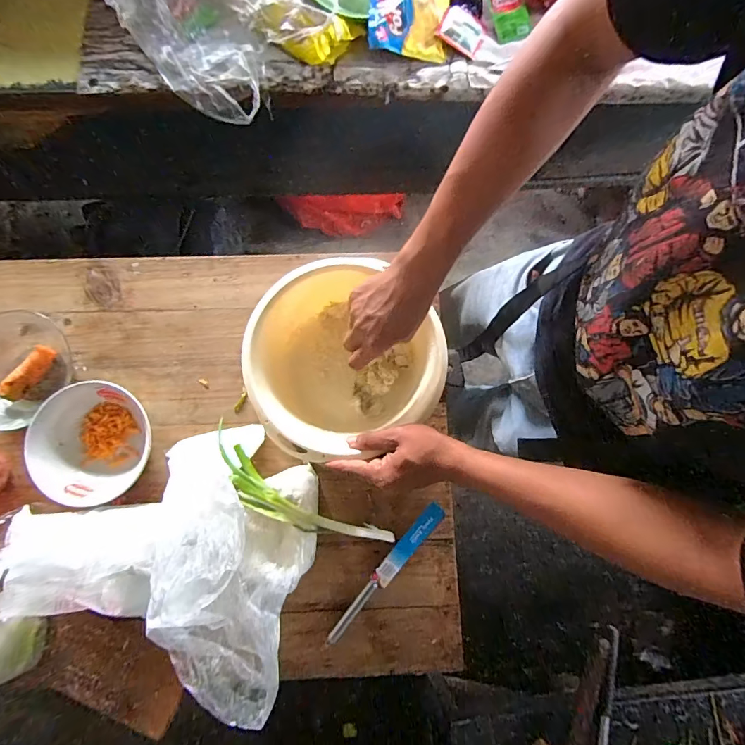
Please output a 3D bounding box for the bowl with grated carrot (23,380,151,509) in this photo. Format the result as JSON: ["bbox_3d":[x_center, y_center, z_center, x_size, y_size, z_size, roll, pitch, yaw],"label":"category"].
[{"bbox_3d":[-0.375,0.095,0.553,0.143,0.053,0.161,-20,80,-5],"label":"bowl with grated carrot"}]

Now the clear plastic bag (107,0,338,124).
[{"bbox_3d":[-0.253,-0.603,0.654,0.270,0.113,0.304,-43,82,-8],"label":"clear plastic bag"}]

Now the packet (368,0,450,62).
[{"bbox_3d":[0.064,-0.617,0.699,0.140,0.043,0.140,1,79,0],"label":"packet"}]

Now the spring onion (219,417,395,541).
[{"bbox_3d":[-0.110,0.167,0.535,0.289,0.072,0.067,33,80,6],"label":"spring onion"}]

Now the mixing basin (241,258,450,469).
[{"bbox_3d":[-0.043,-0.018,0.542,0.227,0.106,0.224,0,79,-1],"label":"mixing basin"}]

